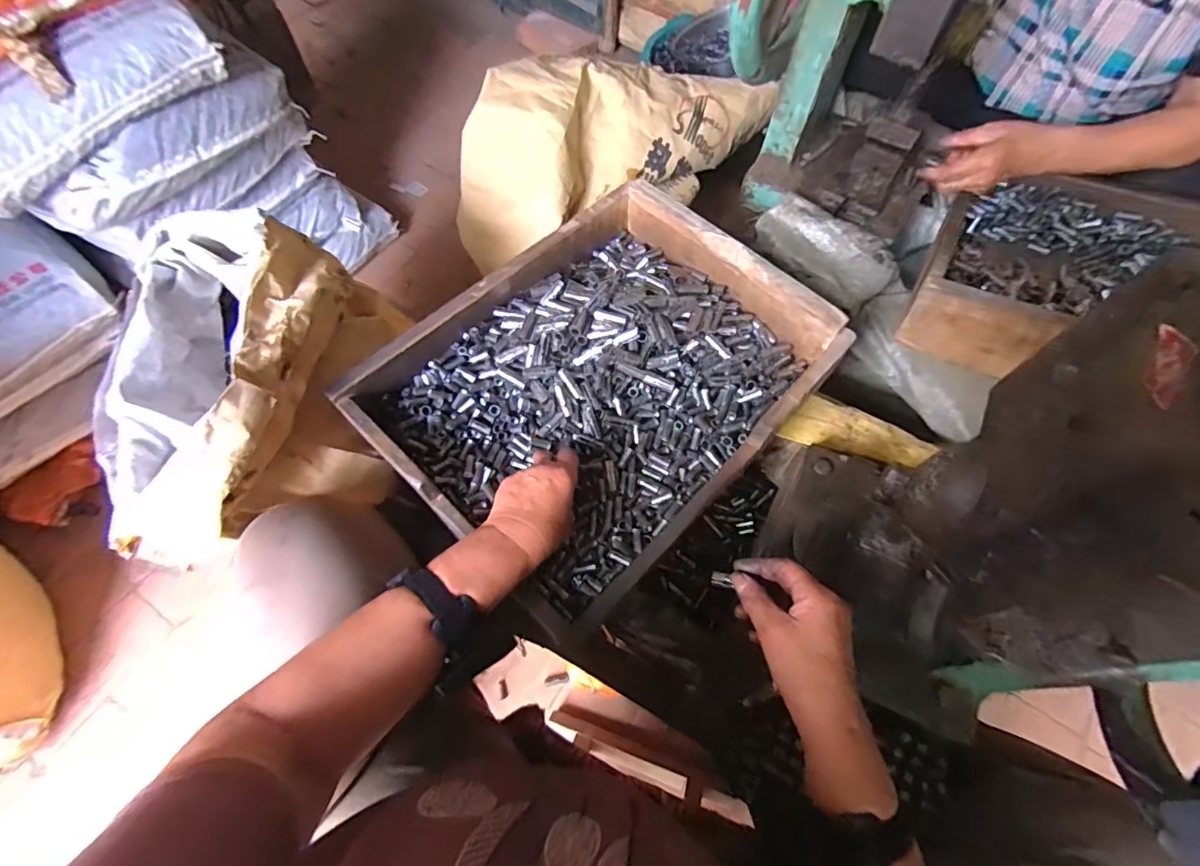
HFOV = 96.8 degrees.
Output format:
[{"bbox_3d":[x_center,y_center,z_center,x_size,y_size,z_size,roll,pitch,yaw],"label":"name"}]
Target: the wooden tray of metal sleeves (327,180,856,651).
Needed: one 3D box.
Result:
[{"bbox_3d":[0.004,-0.054,0.588,0.336,0.098,0.430,42,71,17],"label":"wooden tray of metal sleeves"}]

